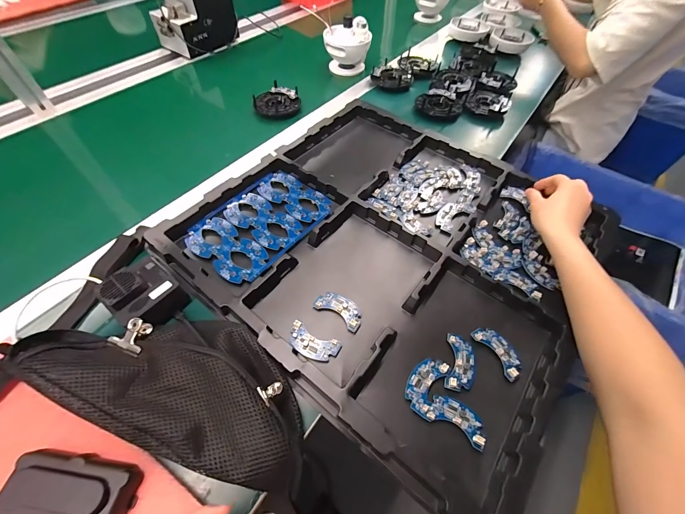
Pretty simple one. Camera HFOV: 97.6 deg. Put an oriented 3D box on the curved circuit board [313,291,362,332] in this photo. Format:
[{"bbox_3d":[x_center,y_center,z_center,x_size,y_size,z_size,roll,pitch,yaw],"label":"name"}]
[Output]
[{"bbox_3d":[-0.003,0.066,0.386,0.066,0.012,0.032,29,58,17],"label":"curved circuit board"}]

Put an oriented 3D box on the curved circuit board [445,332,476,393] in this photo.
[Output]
[{"bbox_3d":[0.140,0.124,0.352,0.034,0.008,0.064,12,55,6],"label":"curved circuit board"}]

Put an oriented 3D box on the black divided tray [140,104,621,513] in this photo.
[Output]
[{"bbox_3d":[0.074,-0.030,0.455,0.521,0.036,0.505,33,58,20],"label":"black divided tray"}]

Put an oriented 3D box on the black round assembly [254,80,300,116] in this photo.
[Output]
[{"bbox_3d":[-0.138,-0.343,0.662,0.090,0.031,0.082,1,54,-2],"label":"black round assembly"}]

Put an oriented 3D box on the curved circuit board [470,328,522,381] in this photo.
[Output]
[{"bbox_3d":[0.189,0.112,0.361,0.029,0.008,0.064,-25,59,-19],"label":"curved circuit board"}]

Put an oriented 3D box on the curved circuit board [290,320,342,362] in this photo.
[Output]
[{"bbox_3d":[-0.036,0.103,0.357,0.062,0.011,0.032,23,57,14],"label":"curved circuit board"}]

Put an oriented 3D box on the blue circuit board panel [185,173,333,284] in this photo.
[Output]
[{"bbox_3d":[-0.120,-0.053,0.465,0.141,0.015,0.203,34,59,21],"label":"blue circuit board panel"}]

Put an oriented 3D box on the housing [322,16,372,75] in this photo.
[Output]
[{"bbox_3d":[0.010,-0.529,0.756,0.117,0.105,0.103,3,54,-1],"label":"housing"}]

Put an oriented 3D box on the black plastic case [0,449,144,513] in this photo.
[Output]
[{"bbox_3d":[-0.236,0.201,0.258,0.103,0.024,0.050,6,54,2],"label":"black plastic case"}]

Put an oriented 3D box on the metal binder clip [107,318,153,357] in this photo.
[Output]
[{"bbox_3d":[-0.225,0.086,0.326,0.039,0.022,0.034,23,57,14],"label":"metal binder clip"}]

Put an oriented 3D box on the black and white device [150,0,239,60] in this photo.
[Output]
[{"bbox_3d":[-0.386,-0.630,0.776,0.113,0.141,0.182,32,59,19],"label":"black and white device"}]

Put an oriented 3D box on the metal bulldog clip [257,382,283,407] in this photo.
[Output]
[{"bbox_3d":[-0.071,0.131,0.296,0.022,0.010,0.020,-32,61,-24],"label":"metal bulldog clip"}]

